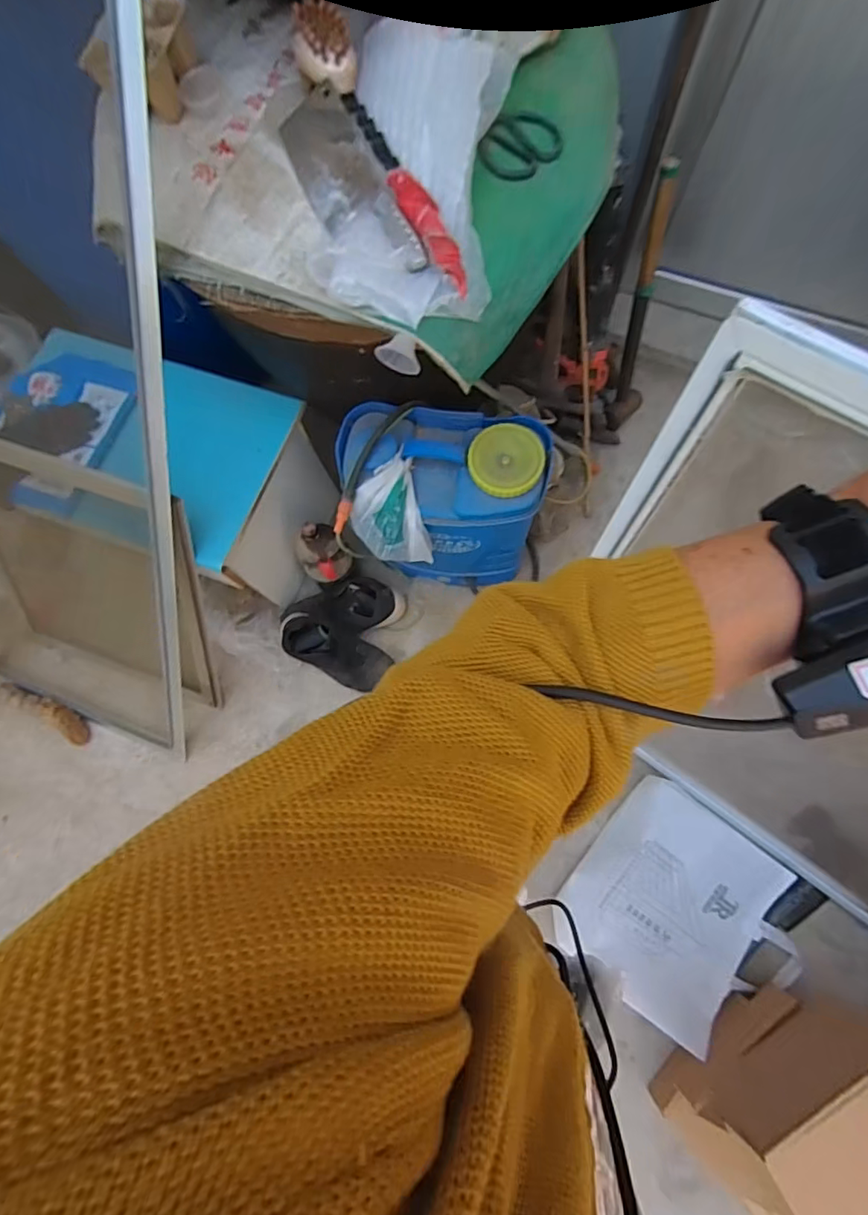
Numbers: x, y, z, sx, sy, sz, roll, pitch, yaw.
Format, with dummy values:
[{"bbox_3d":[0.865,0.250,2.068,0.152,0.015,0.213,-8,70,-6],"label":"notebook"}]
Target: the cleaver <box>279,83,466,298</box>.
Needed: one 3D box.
[{"bbox_3d":[-0.086,-0.518,0.660,0.114,0.024,0.350,-35,78,14],"label":"cleaver"}]

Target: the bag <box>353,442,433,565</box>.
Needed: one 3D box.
[{"bbox_3d":[-0.085,-0.165,0.947,0.129,0.126,0.159,-14,77,-2],"label":"bag"}]

